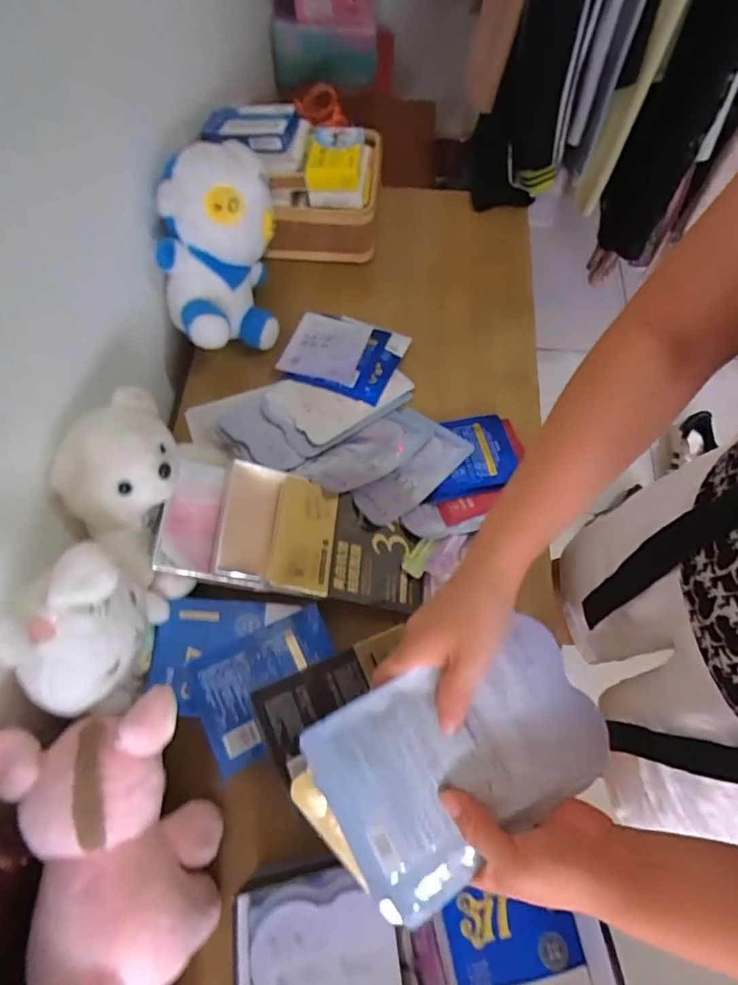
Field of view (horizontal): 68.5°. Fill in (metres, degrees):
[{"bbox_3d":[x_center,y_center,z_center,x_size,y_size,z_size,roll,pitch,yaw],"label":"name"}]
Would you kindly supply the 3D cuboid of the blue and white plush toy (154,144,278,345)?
[{"bbox_3d":[-0.199,-0.324,0.728,0.142,0.165,0.254,-1,68,-3],"label":"blue and white plush toy"}]

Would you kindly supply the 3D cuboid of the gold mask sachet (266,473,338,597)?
[{"bbox_3d":[-0.071,0.044,0.603,0.067,0.008,0.133,12,63,-14],"label":"gold mask sachet"}]

